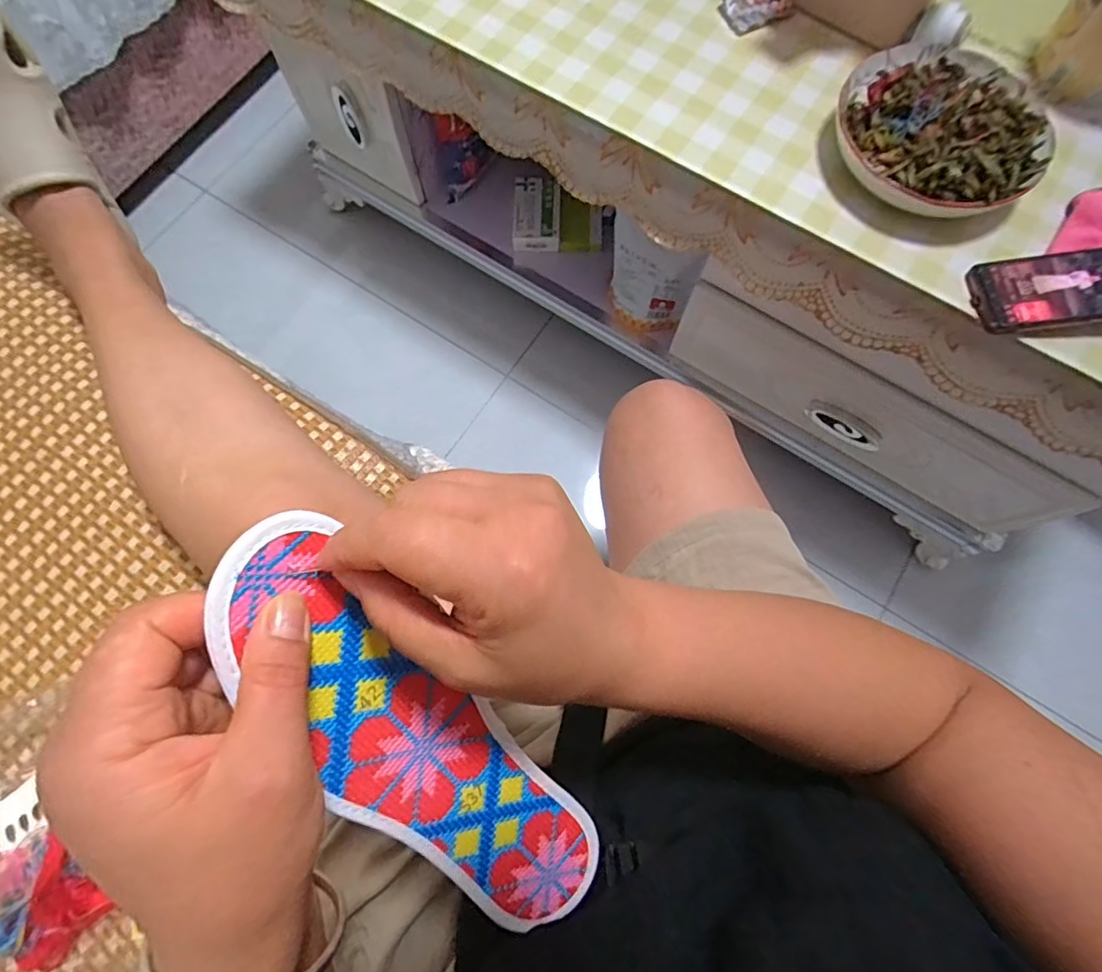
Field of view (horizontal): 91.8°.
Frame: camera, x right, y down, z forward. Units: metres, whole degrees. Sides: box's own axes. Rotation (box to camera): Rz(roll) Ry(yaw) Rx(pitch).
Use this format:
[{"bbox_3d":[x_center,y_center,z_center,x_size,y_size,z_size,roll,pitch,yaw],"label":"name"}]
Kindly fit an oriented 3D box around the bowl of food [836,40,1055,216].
[{"bbox_3d":[0.405,-0.377,0.554,0.199,0.042,0.205,0,75,0],"label":"bowl of food"}]

